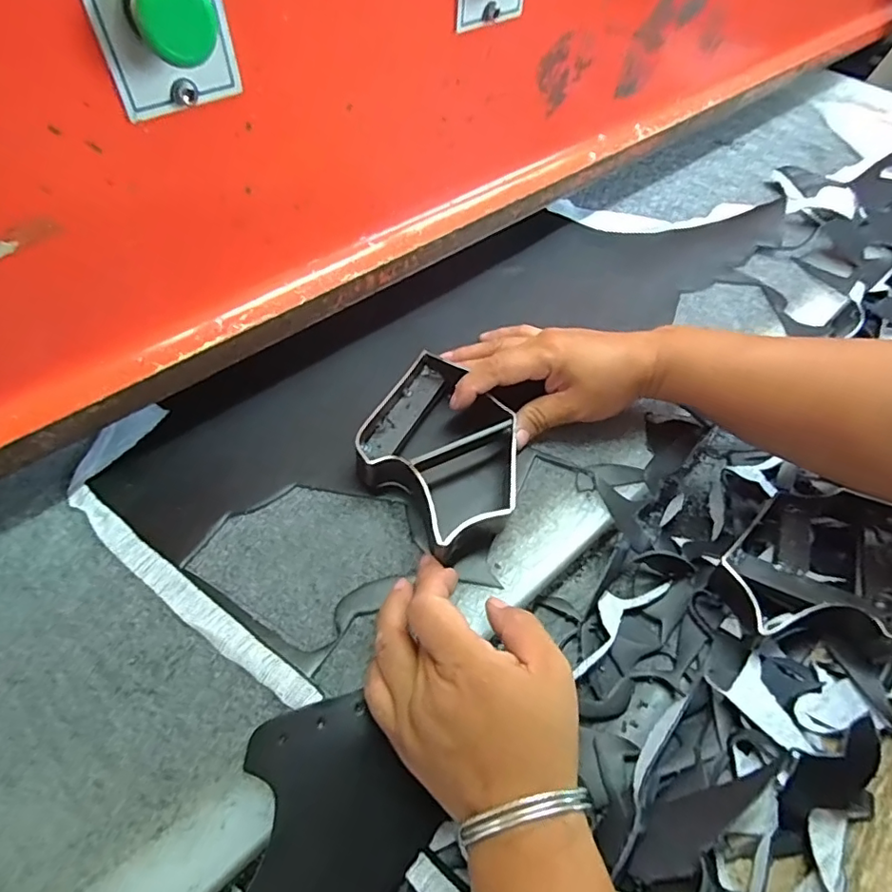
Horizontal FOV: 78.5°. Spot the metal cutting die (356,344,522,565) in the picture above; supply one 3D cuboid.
[{"bbox_3d":[-0.001,0.005,0.374,0.126,0.040,0.111,39,61,19],"label":"metal cutting die"}]

